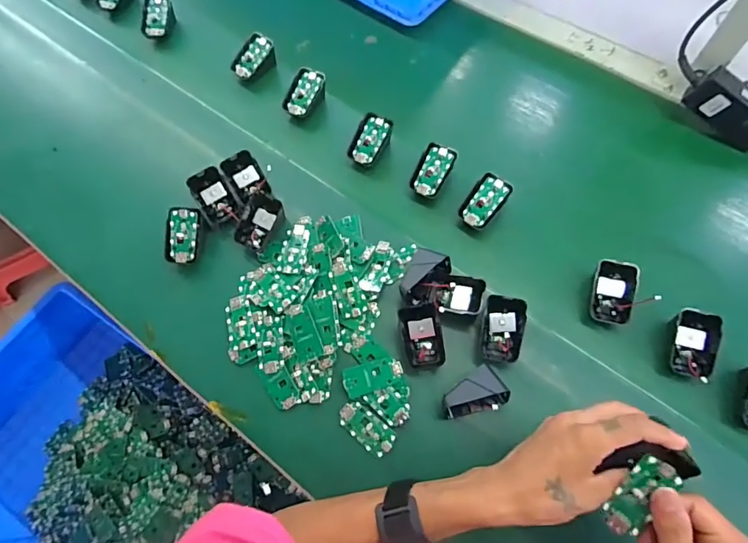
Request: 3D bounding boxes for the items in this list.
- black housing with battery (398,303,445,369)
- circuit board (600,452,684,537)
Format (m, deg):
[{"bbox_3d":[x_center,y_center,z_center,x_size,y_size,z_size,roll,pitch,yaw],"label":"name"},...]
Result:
[{"bbox_3d":[0.053,0.073,0.511,0.042,0.039,0.062,-11,67,-2],"label":"black housing with battery"},{"bbox_3d":[0.205,0.174,0.356,0.028,0.008,0.065,34,94,15],"label":"circuit board"}]

